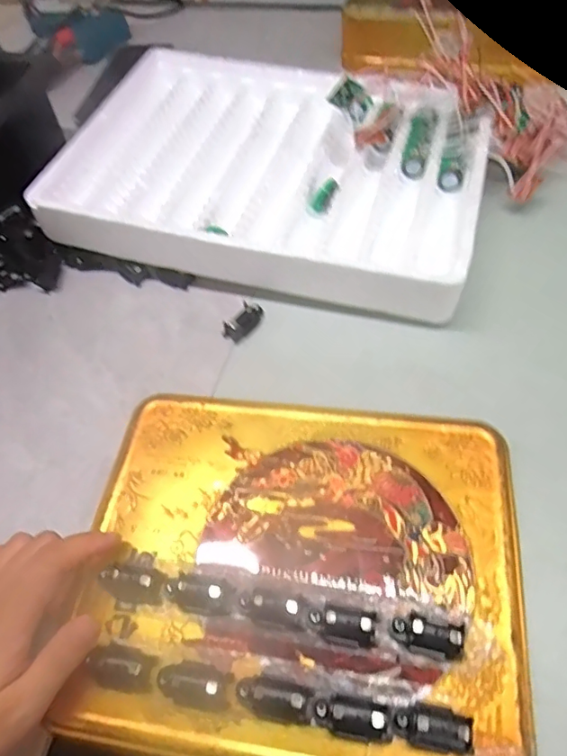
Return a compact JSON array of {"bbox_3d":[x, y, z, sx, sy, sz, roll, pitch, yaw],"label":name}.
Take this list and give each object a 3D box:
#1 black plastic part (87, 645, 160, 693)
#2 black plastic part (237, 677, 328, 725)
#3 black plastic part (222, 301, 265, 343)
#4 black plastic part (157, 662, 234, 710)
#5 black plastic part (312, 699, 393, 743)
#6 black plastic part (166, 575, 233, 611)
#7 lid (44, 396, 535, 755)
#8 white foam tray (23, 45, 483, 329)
[{"bbox_3d":[-0.079,0.142,0.256,0.029,0.015,0.018,6,57,11],"label":"black plastic part"},{"bbox_3d":[-0.001,0.150,0.244,0.041,0.015,0.015,6,57,11],"label":"black plastic part"},{"bbox_3d":[-0.029,-0.044,0.396,0.017,0.013,0.036,35,66,25],"label":"black plastic part"},{"bbox_3d":[-0.043,0.147,0.251,0.036,0.011,0.017,5,57,10],"label":"black plastic part"},{"bbox_3d":[0.032,0.159,0.244,0.036,0.004,0.013,5,57,10],"label":"black plastic part"},{"bbox_3d":[-0.045,0.112,0.274,0.033,0.014,0.016,4,57,9],"label":"black plastic part"},{"bbox_3d":[0.007,0.100,0.283,0.226,0.017,0.192,5,54,9],"label":"lid"},{"bbox_3d":[-0.008,-0.177,0.454,0.340,0.068,0.261,11,58,14],"label":"white foam tray"}]

